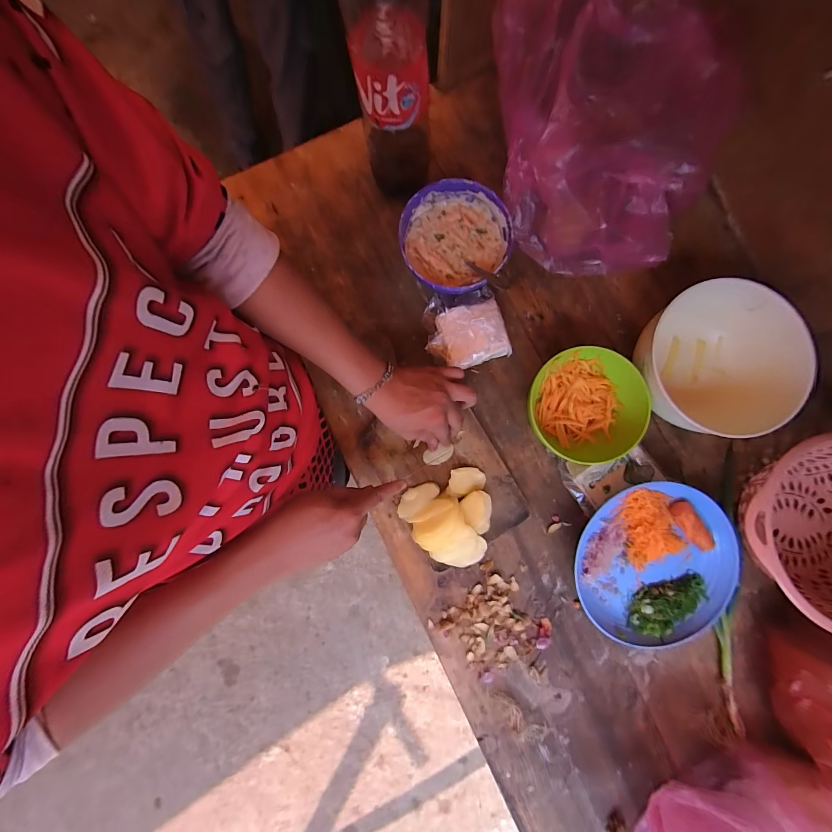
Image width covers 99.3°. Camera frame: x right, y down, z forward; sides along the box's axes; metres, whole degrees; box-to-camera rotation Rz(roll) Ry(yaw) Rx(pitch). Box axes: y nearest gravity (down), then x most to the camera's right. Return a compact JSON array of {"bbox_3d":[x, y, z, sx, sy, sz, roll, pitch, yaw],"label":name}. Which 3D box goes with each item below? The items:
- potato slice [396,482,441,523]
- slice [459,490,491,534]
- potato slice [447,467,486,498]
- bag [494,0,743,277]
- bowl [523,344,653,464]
[{"bbox_3d":[0.001,0.118,0.503,0.067,0.007,0.034,-44,86,-3],"label":"potato slice"},{"bbox_3d":[0.087,0.136,0.499,0.043,0.020,0.056,-18,85,-1],"label":"slice"},{"bbox_3d":[0.072,0.093,0.508,0.053,0.008,0.039,-19,85,-1],"label":"potato slice"},{"bbox_3d":[0.230,-0.341,0.450,0.188,0.269,0.288,-18,85,-1],"label":"bag"},{"bbox_3d":[0.231,-0.016,0.482,0.139,0.075,0.142,0,85,0],"label":"bowl"}]

